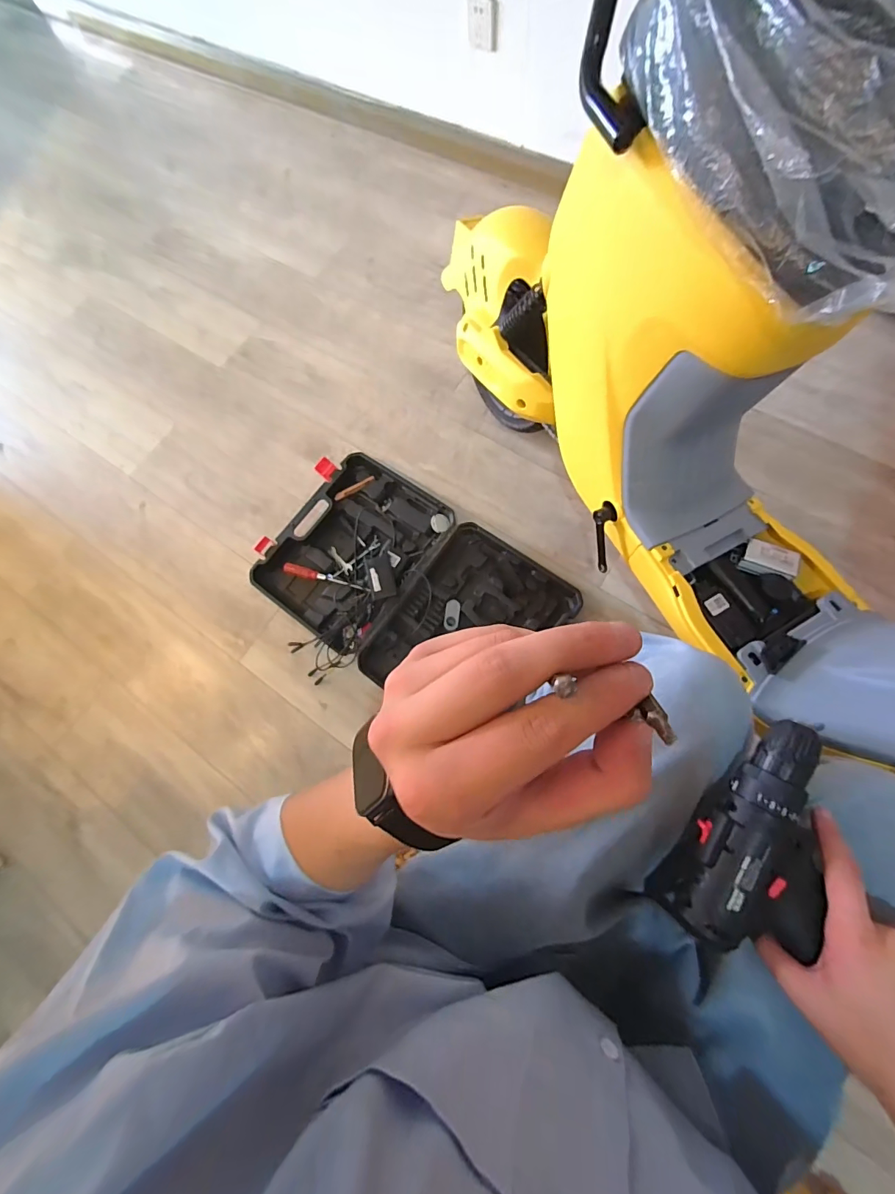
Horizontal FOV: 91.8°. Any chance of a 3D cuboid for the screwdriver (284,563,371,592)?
[{"bbox_3d":[-0.277,-0.043,1.000,0.208,0.020,0.024,13,76,8],"label":"screwdriver"}]

